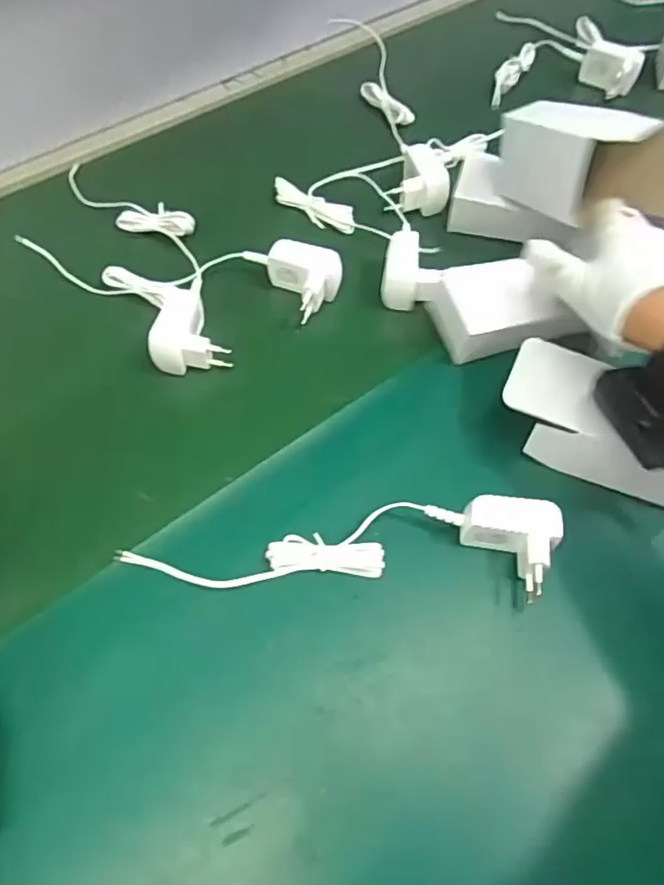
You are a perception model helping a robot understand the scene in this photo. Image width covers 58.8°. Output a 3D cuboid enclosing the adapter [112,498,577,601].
[{"bbox_3d":[0.012,0.064,0.383,0.263,0.042,0.058,3,61,1],"label":"adapter"}]

